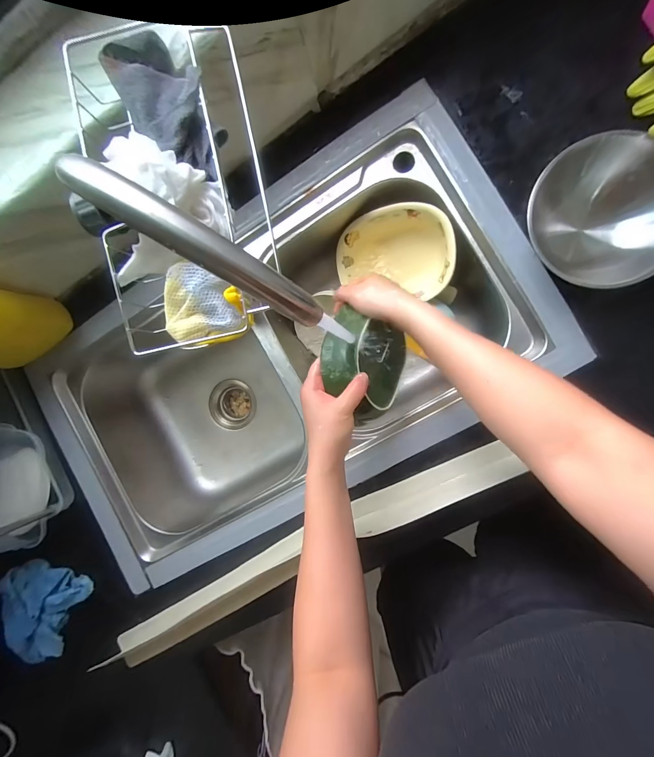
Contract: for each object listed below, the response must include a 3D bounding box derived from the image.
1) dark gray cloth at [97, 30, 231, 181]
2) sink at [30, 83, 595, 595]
[{"bbox_3d":[-0.136,-0.237,0.303,0.131,0.034,0.065,45,97,6],"label":"dark gray cloth"},{"bbox_3d":[-0.071,-0.024,0.620,0.787,0.217,0.437,-31,86,9],"label":"sink"}]

